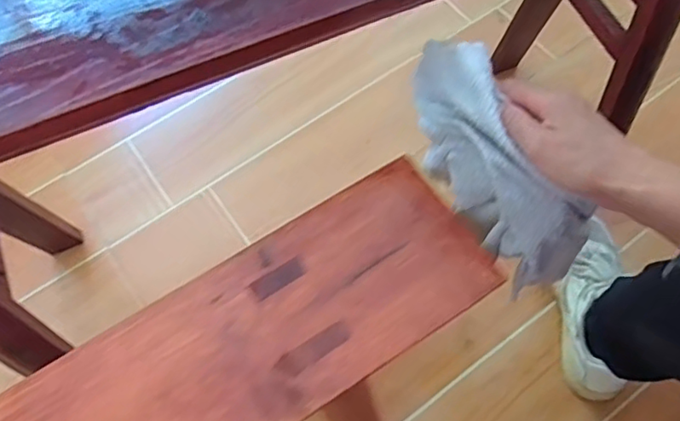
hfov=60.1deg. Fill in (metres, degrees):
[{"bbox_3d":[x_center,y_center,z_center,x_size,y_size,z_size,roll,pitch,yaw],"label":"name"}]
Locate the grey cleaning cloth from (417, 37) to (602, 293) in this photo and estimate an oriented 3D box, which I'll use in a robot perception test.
[{"bbox_3d":[0.118,-0.035,0.459,0.053,0.149,0.186,-41,72,-18],"label":"grey cleaning cloth"}]

